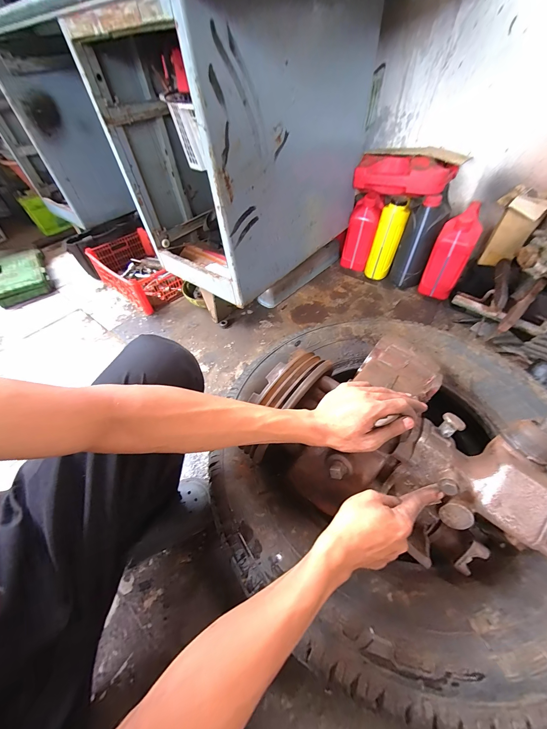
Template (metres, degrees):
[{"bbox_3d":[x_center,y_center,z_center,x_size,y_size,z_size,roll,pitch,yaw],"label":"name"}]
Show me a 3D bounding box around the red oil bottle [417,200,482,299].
[{"bbox_3d":[0.626,-0.388,0.964,0.113,0.281,0.157,26,57,23],"label":"red oil bottle"}]

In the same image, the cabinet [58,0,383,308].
[{"bbox_3d":[-0.088,-0.644,0.828,0.484,0.536,0.648,30,58,26],"label":"cabinet"}]

